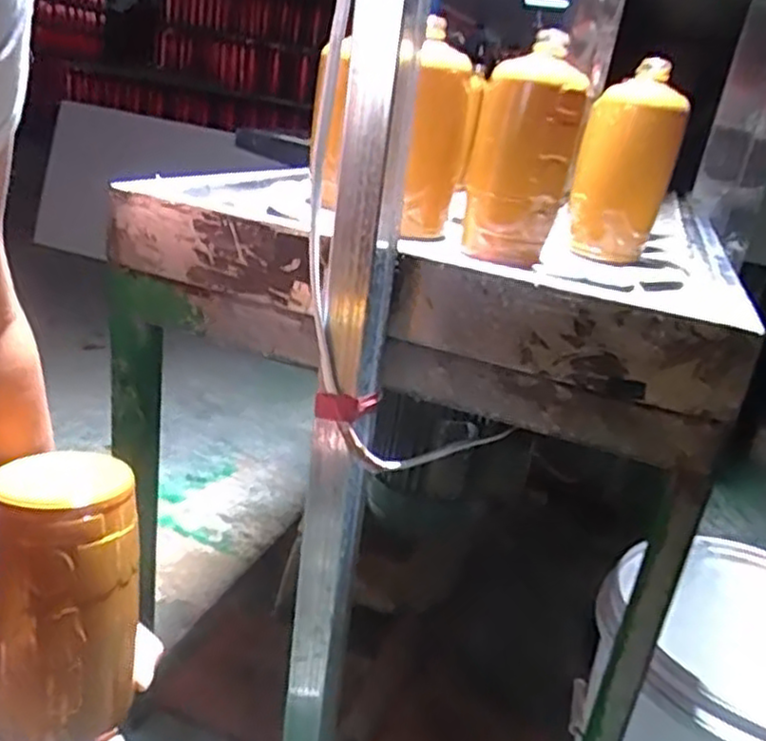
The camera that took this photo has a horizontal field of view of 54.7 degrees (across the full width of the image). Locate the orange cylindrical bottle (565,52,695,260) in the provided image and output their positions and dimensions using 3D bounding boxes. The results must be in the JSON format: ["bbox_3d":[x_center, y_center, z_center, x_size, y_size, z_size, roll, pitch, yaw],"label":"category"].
[{"bbox_3d":[0.245,-0.210,0.750,0.089,0.183,0.070,14,21,8],"label":"orange cylindrical bottle"}]

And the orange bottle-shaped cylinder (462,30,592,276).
[{"bbox_3d":[0.121,-0.188,0.647,0.084,0.184,0.069,11,21,-1],"label":"orange bottle-shaped cylinder"}]

